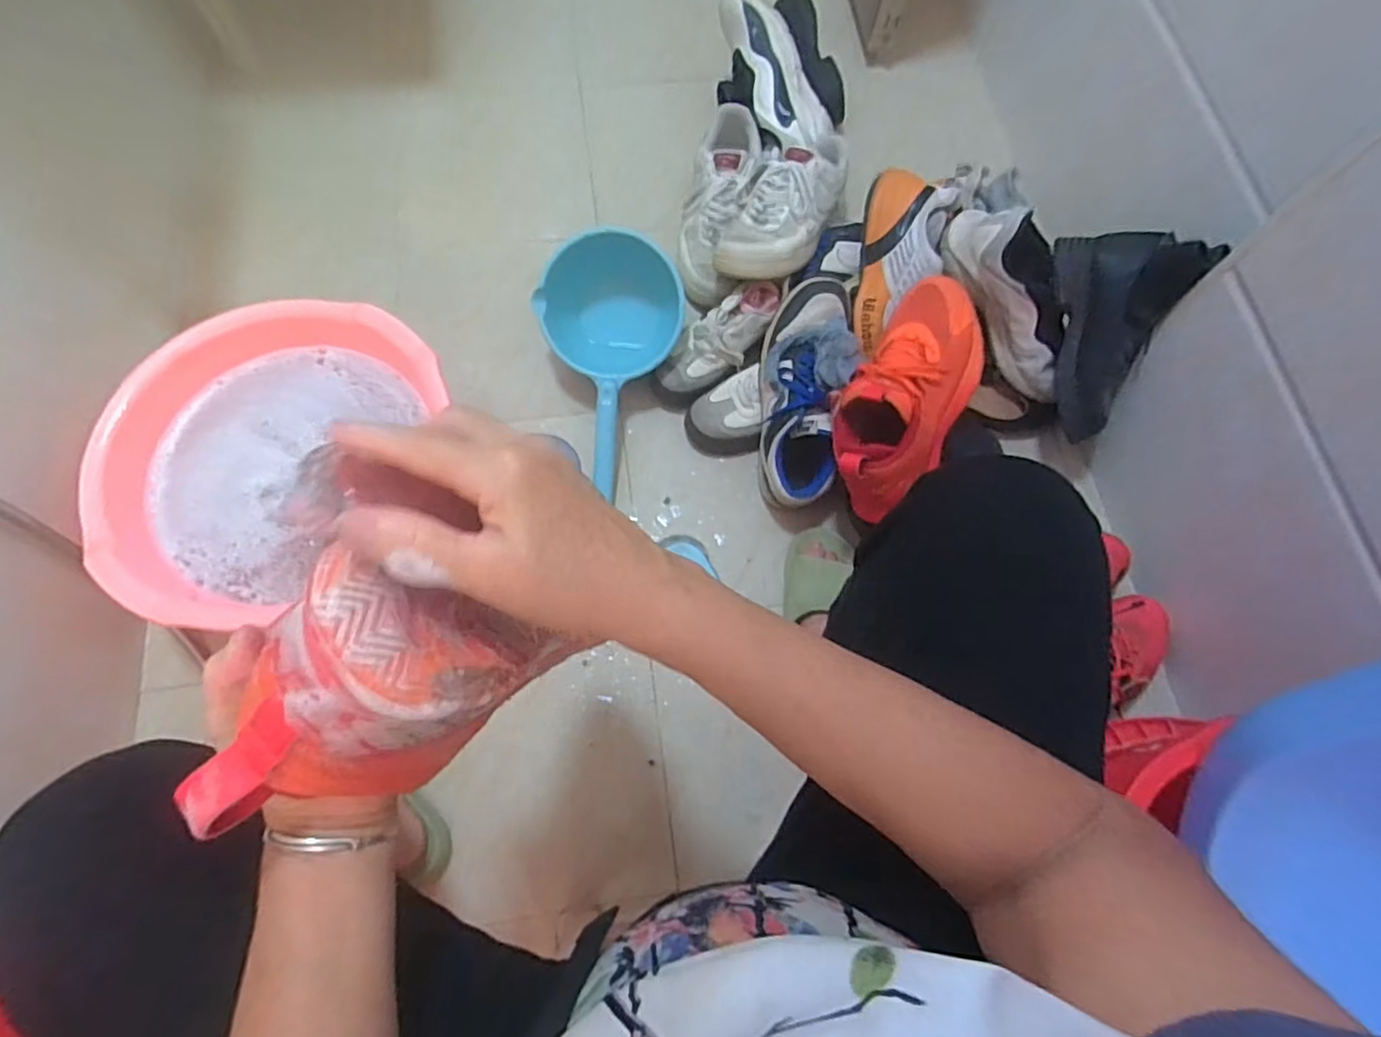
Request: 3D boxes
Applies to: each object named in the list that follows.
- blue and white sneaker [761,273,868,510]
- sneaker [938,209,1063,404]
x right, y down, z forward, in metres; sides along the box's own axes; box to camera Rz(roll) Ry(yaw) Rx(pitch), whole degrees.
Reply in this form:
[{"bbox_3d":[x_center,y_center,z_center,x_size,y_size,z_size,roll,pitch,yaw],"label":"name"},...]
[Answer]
[{"bbox_3d":[0.141,-0.156,0.802,0.111,0.116,0.275,6,93,1],"label":"blue and white sneaker"},{"bbox_3d":[0.420,-0.270,0.833,0.093,0.087,0.262,-36,108,-13],"label":"sneaker"}]

